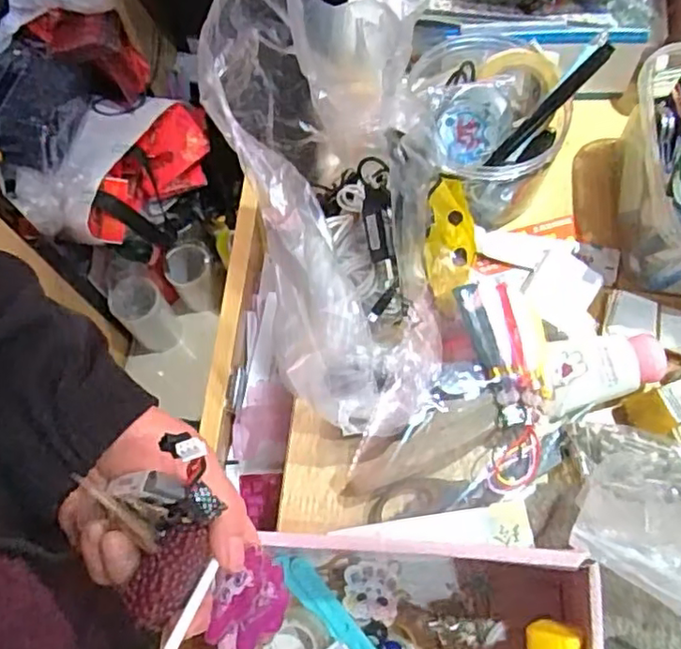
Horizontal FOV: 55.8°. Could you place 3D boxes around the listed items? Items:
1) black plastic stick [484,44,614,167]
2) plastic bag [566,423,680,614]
[{"bbox_3d":[0.137,-0.142,0.426,0.100,0.014,0.007,-44,69,29],"label":"black plastic stick"},{"bbox_3d":[0.188,0.108,0.362,0.115,0.063,0.098,21,72,9],"label":"plastic bag"}]

